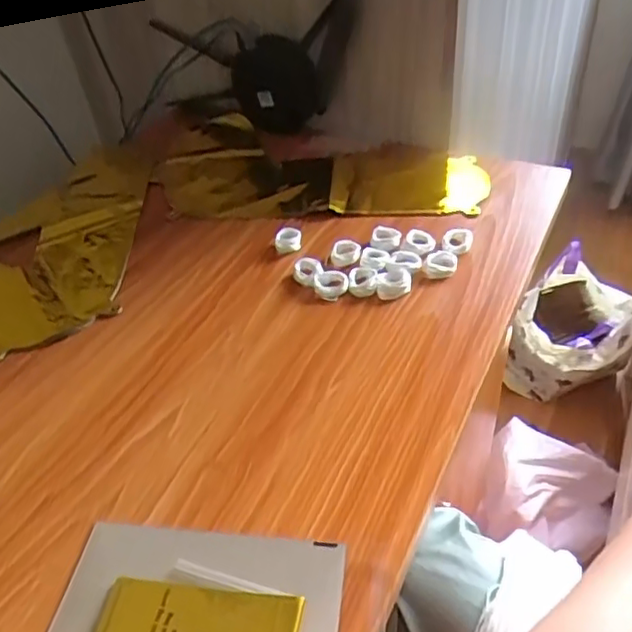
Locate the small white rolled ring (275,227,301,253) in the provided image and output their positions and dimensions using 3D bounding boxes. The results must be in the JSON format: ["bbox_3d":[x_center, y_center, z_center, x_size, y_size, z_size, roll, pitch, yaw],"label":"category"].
[{"bbox_3d":[-0.028,-0.075,0.596,0.025,0.013,0.026,-6,42,1],"label":"small white rolled ring"}]

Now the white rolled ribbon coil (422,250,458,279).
[{"bbox_3d":[0.112,-0.046,0.550,0.029,0.010,0.027,-4,42,3],"label":"white rolled ribbon coil"}]

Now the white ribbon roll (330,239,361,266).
[{"bbox_3d":[0.028,-0.060,0.575,0.028,0.021,0.019,-6,42,1],"label":"white ribbon roll"}]

